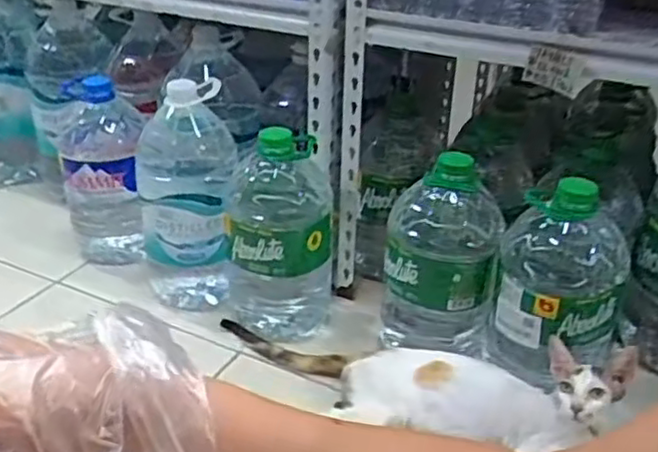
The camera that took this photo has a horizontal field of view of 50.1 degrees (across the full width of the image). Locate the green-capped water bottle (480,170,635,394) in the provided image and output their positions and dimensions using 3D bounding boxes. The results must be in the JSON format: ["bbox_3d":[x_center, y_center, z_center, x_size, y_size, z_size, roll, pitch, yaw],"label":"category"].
[{"bbox_3d":[0.309,0.066,0.941,0.160,0.282,0.163,13,32,19],"label":"green-capped water bottle"}]

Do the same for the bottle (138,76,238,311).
[{"bbox_3d":[-0.236,-0.057,1.192,0.154,0.375,0.193,-5,31,-11],"label":"bottle"}]

